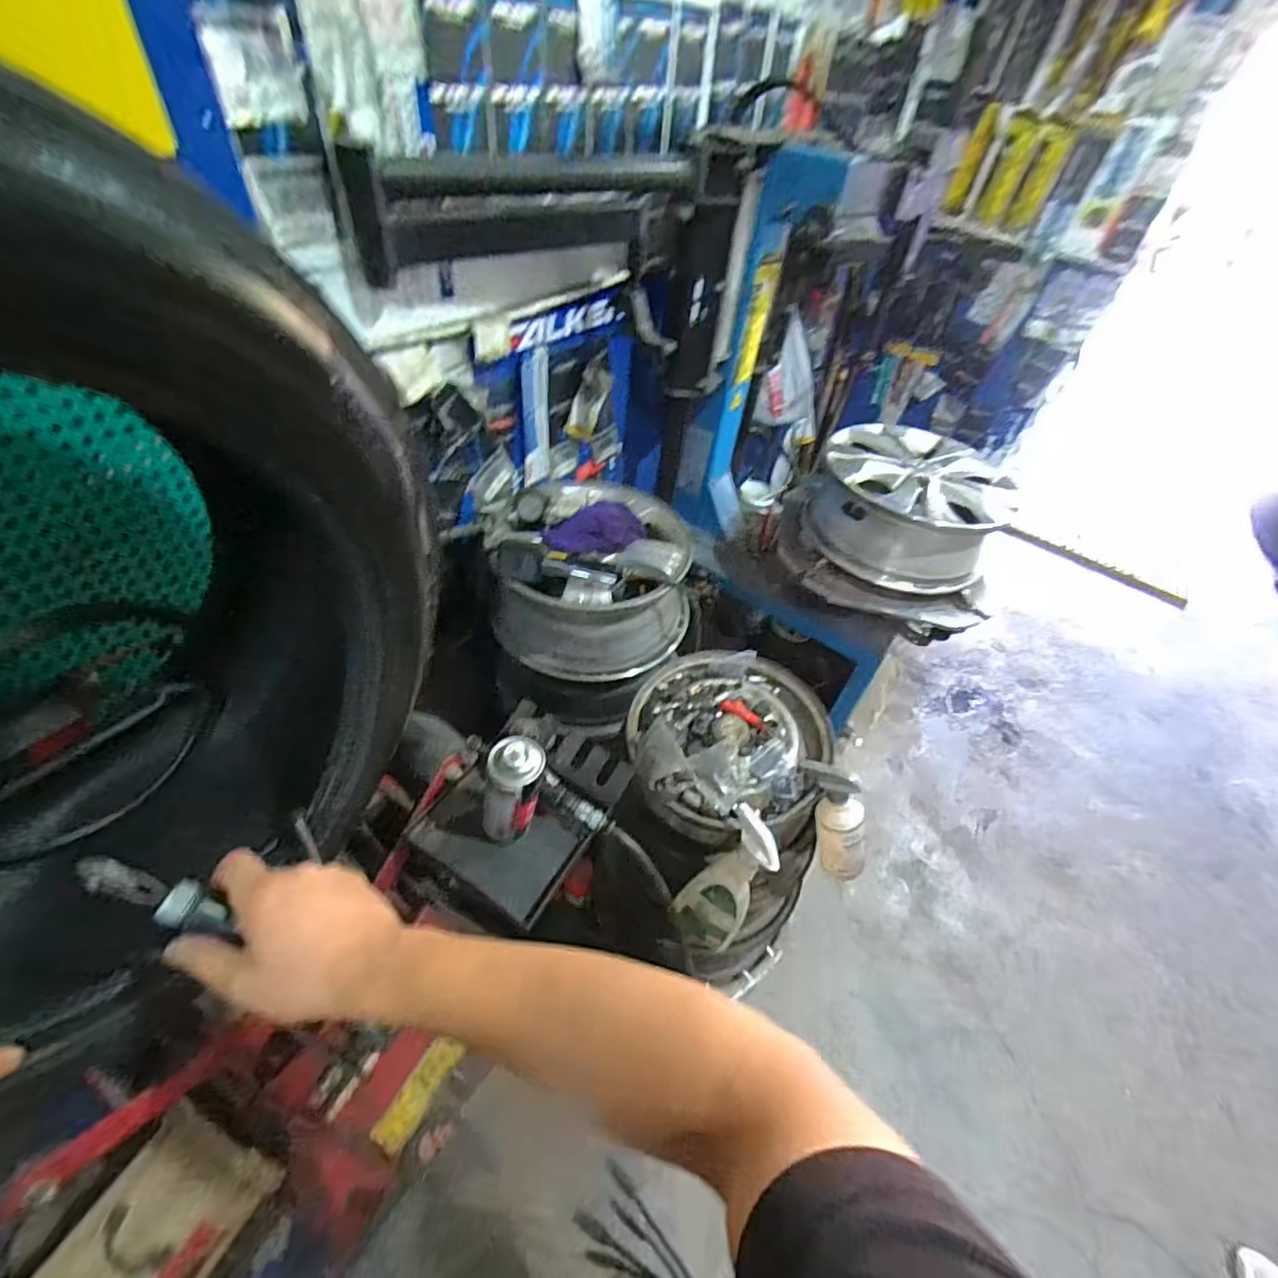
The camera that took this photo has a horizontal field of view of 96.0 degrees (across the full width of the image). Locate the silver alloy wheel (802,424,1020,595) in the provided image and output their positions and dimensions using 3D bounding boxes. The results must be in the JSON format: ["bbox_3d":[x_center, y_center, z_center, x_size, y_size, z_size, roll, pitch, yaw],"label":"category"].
[{"bbox_3d":[0.662,-0.331,1.450,0.452,0.246,0.366,11,47,2],"label":"silver alloy wheel"}]

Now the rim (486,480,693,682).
[{"bbox_3d":[-0.101,-0.171,1.280,0.407,0.271,0.424,-4,48,-11],"label":"rim"}]

